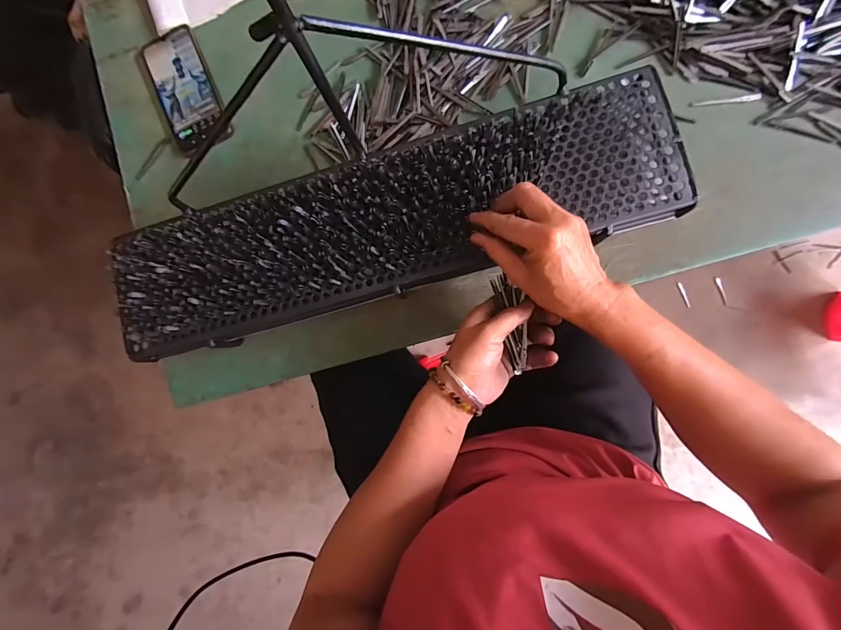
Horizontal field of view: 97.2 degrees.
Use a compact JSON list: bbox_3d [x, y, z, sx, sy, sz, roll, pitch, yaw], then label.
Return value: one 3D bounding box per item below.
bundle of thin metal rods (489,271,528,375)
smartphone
[{"bbox_3d":[0.090,0.008,0.357,0.026,0.010,0.095,-11,87,7],"label":"bundle of thin metal rods"},{"bbox_3d":[-0.303,-0.288,0.480,0.079,0.009,0.163,-24,85,6],"label":"smartphone"}]

